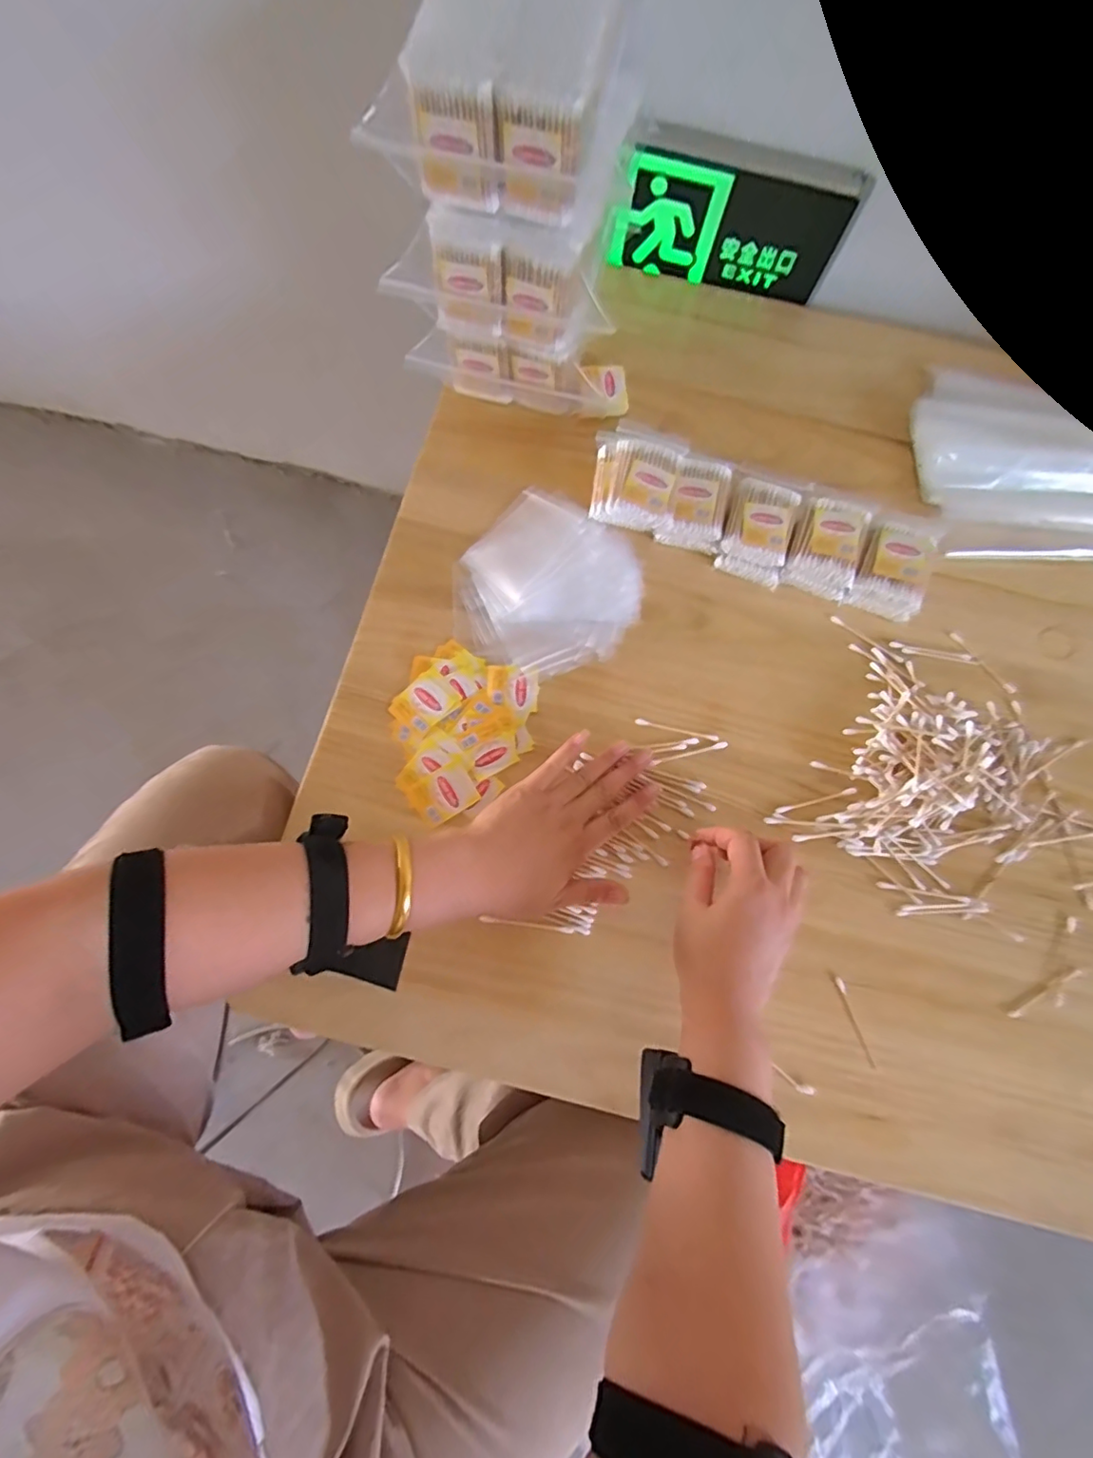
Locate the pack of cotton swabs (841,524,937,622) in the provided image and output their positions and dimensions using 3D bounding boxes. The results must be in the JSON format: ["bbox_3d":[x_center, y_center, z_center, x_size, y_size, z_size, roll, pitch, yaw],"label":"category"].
[{"bbox_3d":[0.301,-0.137,0.500,0.060,0.039,0.083,24,77,4],"label":"pack of cotton swabs"}]

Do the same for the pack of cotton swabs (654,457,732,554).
[{"bbox_3d":[0.131,-0.199,0.510,0.056,0.042,0.076,10,76,1],"label":"pack of cotton swabs"}]

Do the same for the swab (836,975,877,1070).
[{"bbox_3d":[0.233,0.221,0.427,0.008,0.006,0.067,-18,78,-6],"label":"swab"}]

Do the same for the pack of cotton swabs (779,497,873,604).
[{"bbox_3d":[0.245,-0.159,0.504,0.057,0.038,0.074,20,77,3],"label":"pack of cotton swabs"}]

